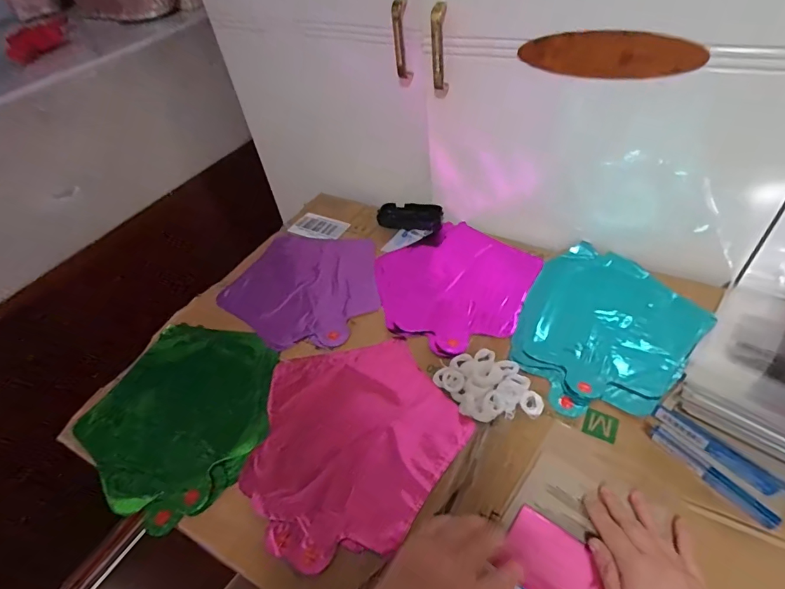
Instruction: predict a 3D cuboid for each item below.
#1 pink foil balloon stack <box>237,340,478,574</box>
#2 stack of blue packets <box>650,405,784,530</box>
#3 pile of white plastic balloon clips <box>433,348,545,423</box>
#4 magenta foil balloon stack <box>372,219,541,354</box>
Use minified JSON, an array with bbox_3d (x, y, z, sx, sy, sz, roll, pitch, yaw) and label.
[{"bbox_3d":[-0.050,0.158,0.499,0.232,0.018,0.237,-29,48,-20],"label":"pink foil balloon stack"},{"bbox_3d":[0.308,0.162,0.424,0.051,0.016,0.118,-36,51,-26],"label":"stack of blue packets"},{"bbox_3d":[0.111,0.103,0.505,0.085,0.027,0.107,-27,48,-19],"label":"pile of white plastic balloon clips"},{"bbox_3d":[0.087,-0.021,0.656,0.226,0.012,0.234,23,52,27],"label":"magenta foil balloon stack"}]

